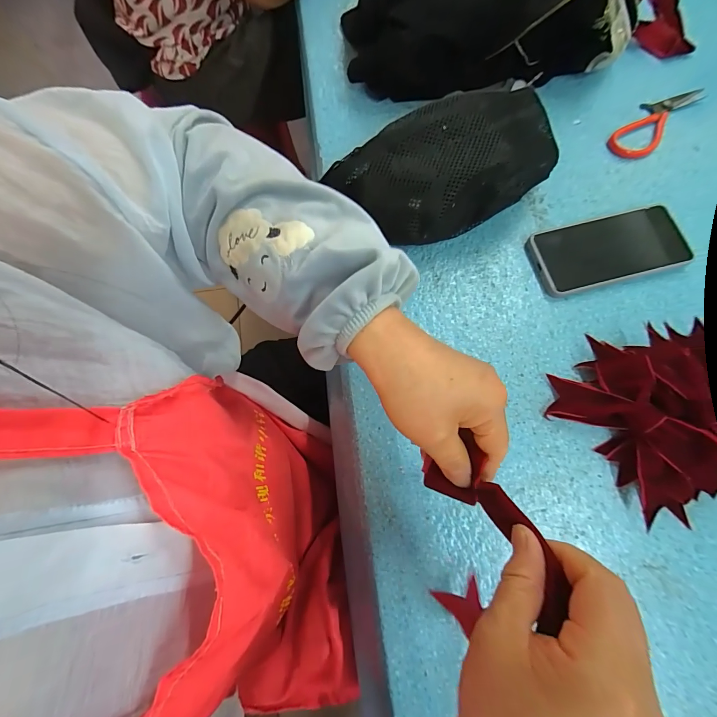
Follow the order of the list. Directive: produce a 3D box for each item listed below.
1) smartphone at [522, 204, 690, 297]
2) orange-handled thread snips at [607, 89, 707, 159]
[{"bbox_3d":[0.274,-0.121,0.391,0.164,0.015,0.077,-13,74,-3],"label":"smartphone"},{"bbox_3d":[0.381,-0.307,0.453,0.050,0.005,0.162,43,79,12],"label":"orange-handled thread snips"}]

